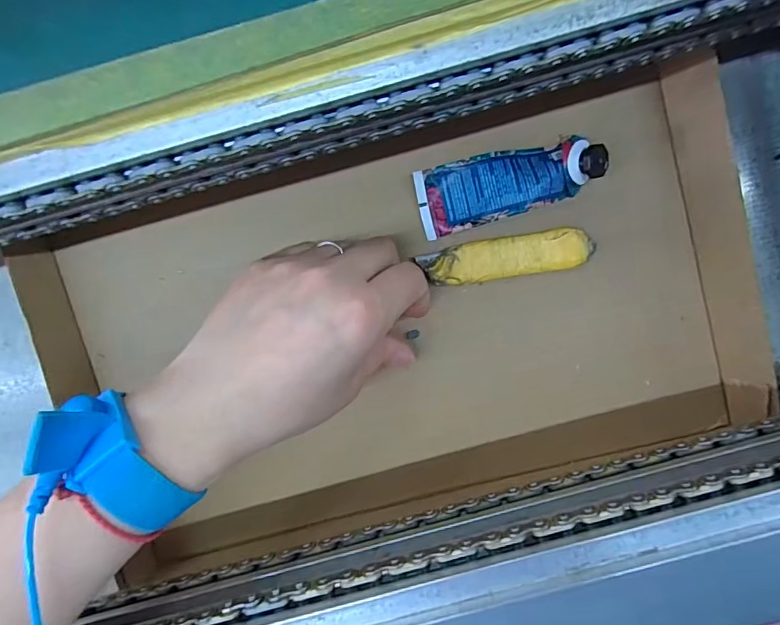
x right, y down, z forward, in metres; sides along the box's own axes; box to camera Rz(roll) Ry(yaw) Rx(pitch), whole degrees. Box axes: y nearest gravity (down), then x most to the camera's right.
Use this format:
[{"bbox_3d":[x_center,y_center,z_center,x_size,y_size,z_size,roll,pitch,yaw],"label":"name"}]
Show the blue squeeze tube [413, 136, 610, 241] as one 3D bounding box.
[{"bbox_3d":[0.063,-0.070,0.251,0.096,0.015,0.036,-16,95,2],"label":"blue squeeze tube"}]

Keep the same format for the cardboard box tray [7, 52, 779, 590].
[{"bbox_3d":[0.001,0.014,0.260,0.370,0.034,0.205,-16,94,2],"label":"cardboard box tray"}]

